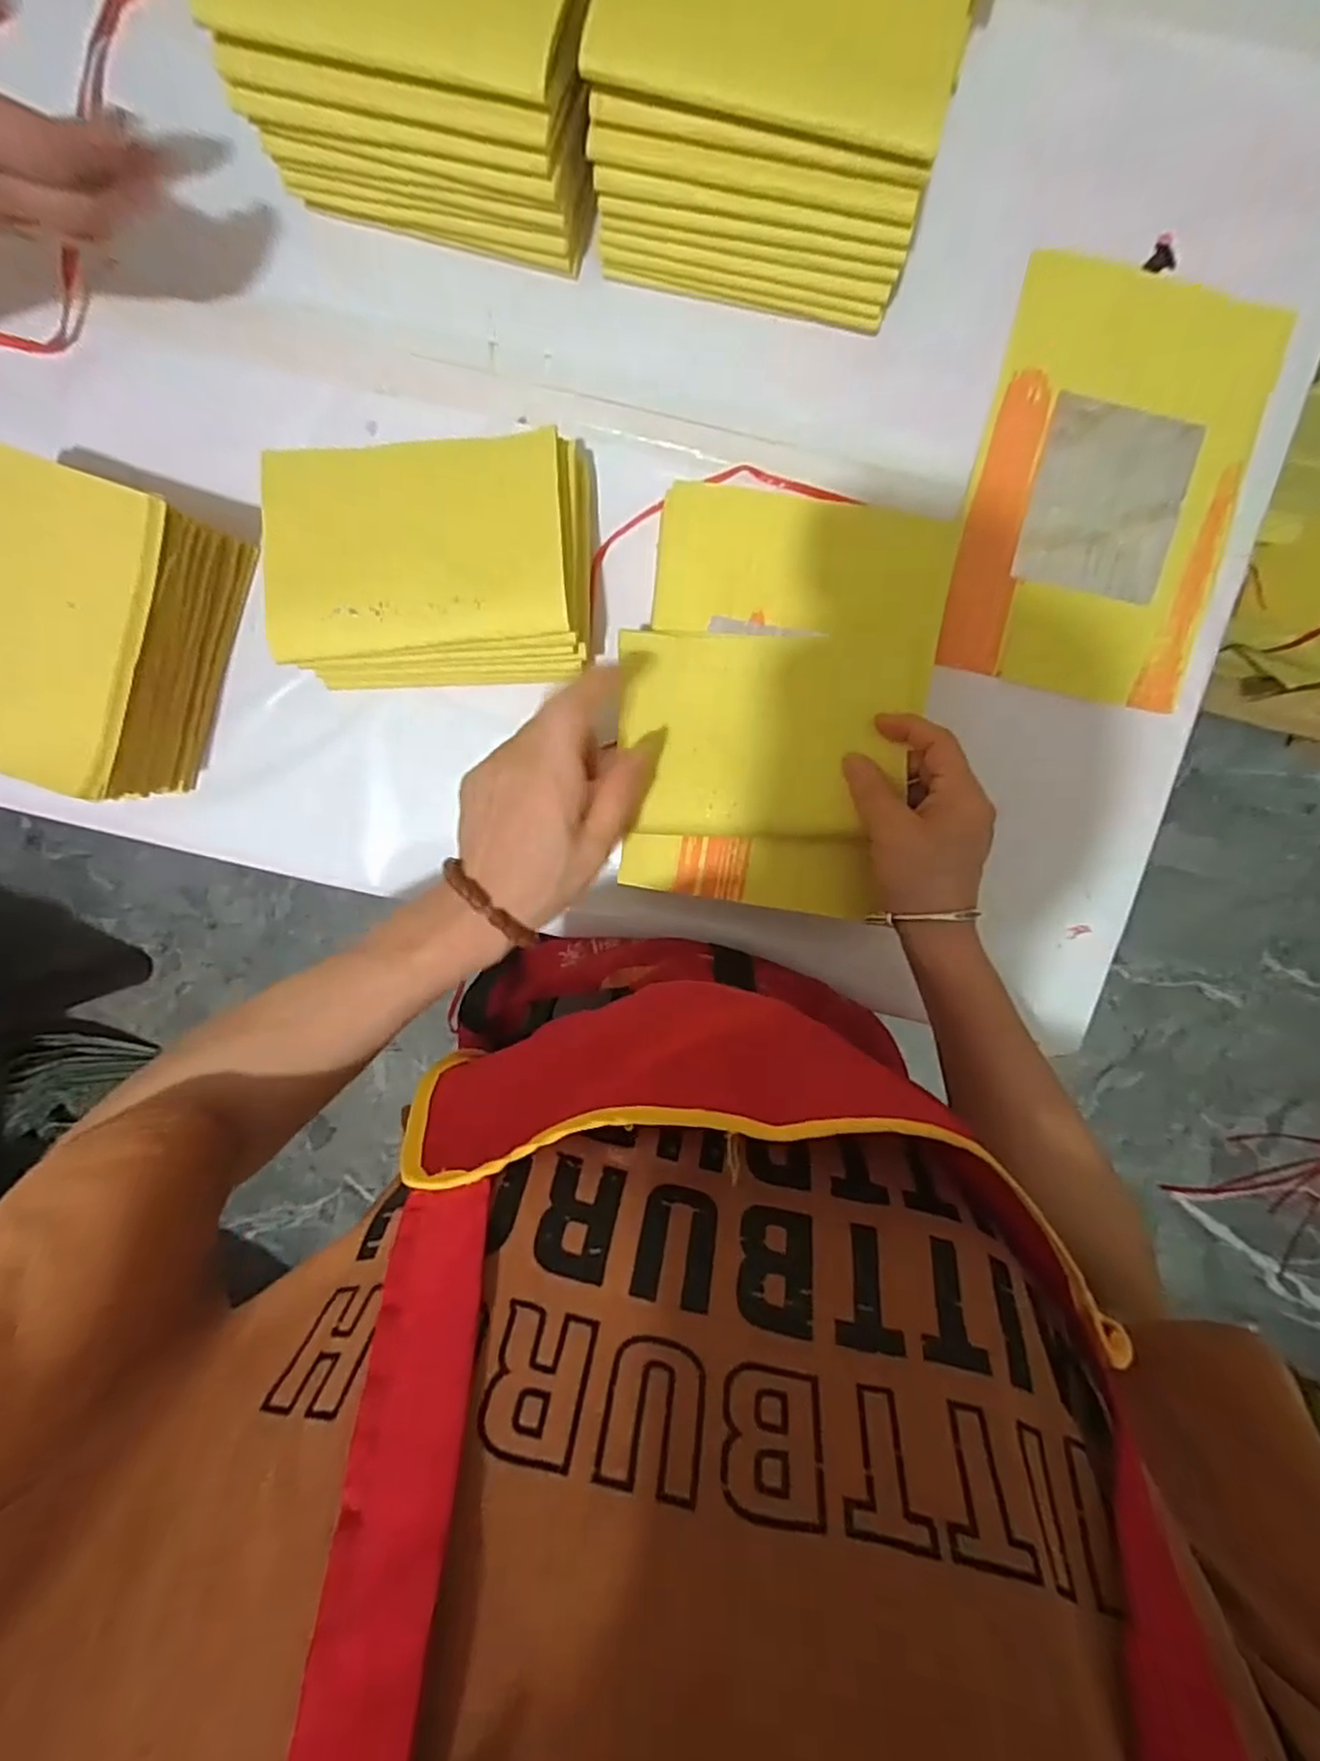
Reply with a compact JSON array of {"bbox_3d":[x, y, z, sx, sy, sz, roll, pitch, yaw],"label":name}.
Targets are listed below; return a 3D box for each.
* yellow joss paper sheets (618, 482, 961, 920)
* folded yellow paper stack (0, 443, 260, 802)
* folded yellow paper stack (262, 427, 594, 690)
[{"bbox_3d":[0.064,-0.099,0.398,0.161,0.044,0.224,12,98,-1],"label":"yellow joss paper sheets"},{"bbox_3d":[-0.324,-0.137,0.397,0.116,0.105,0.153,16,98,-1],"label":"folded yellow paper stack"},{"bbox_3d":[-0.123,-0.171,0.397,0.166,0.093,0.123,-1,98,1],"label":"folded yellow paper stack"}]

